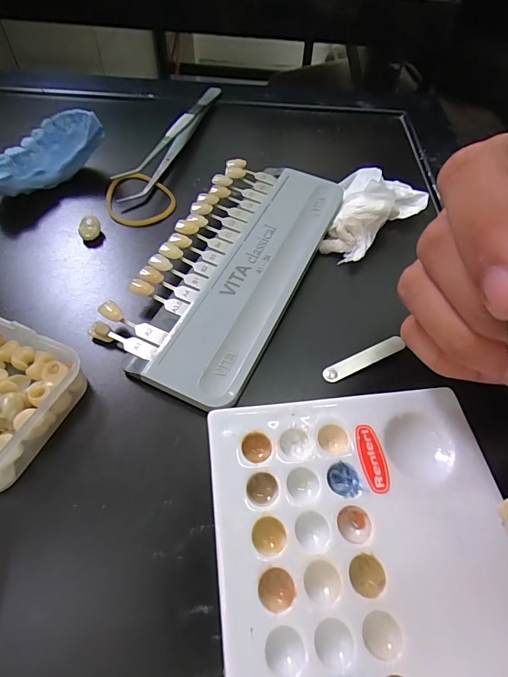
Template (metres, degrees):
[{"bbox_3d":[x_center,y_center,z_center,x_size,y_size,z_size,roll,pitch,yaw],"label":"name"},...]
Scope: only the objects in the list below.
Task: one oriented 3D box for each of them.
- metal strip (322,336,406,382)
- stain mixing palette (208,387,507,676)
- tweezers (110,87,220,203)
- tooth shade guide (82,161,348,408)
[{"bbox_3d":[0.047,0.009,0.163,0.037,0.004,0.008,-24,58,-8],"label":"metal strip"},{"bbox_3d":[0.039,0.086,0.103,0.092,0.009,0.150,-5,57,-5],"label":"stain mixing palette"},{"bbox_3d":[-0.049,-0.130,0.243,0.011,0.021,0.145,15,56,8],"label":"tweezers"},{"bbox_3d":[-0.012,-0.040,0.186,0.068,0.011,0.141,19,57,11],"label":"tooth shade guide"}]

